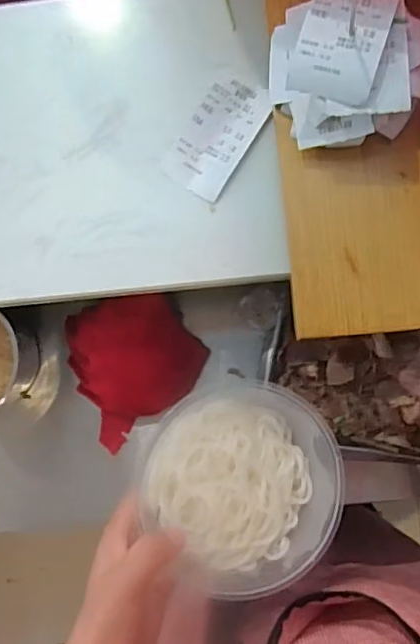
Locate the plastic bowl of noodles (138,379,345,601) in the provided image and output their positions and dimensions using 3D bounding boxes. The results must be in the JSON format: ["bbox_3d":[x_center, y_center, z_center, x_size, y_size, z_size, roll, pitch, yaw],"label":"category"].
[{"bbox_3d":[0.025,0.113,0.426,0.134,0.047,0.138,0,87,3],"label":"plastic bowl of noodles"}]

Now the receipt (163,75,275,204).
[{"bbox_3d":[0.005,-0.150,0.468,0.055,0.004,0.096,33,89,4],"label":"receipt"}]

